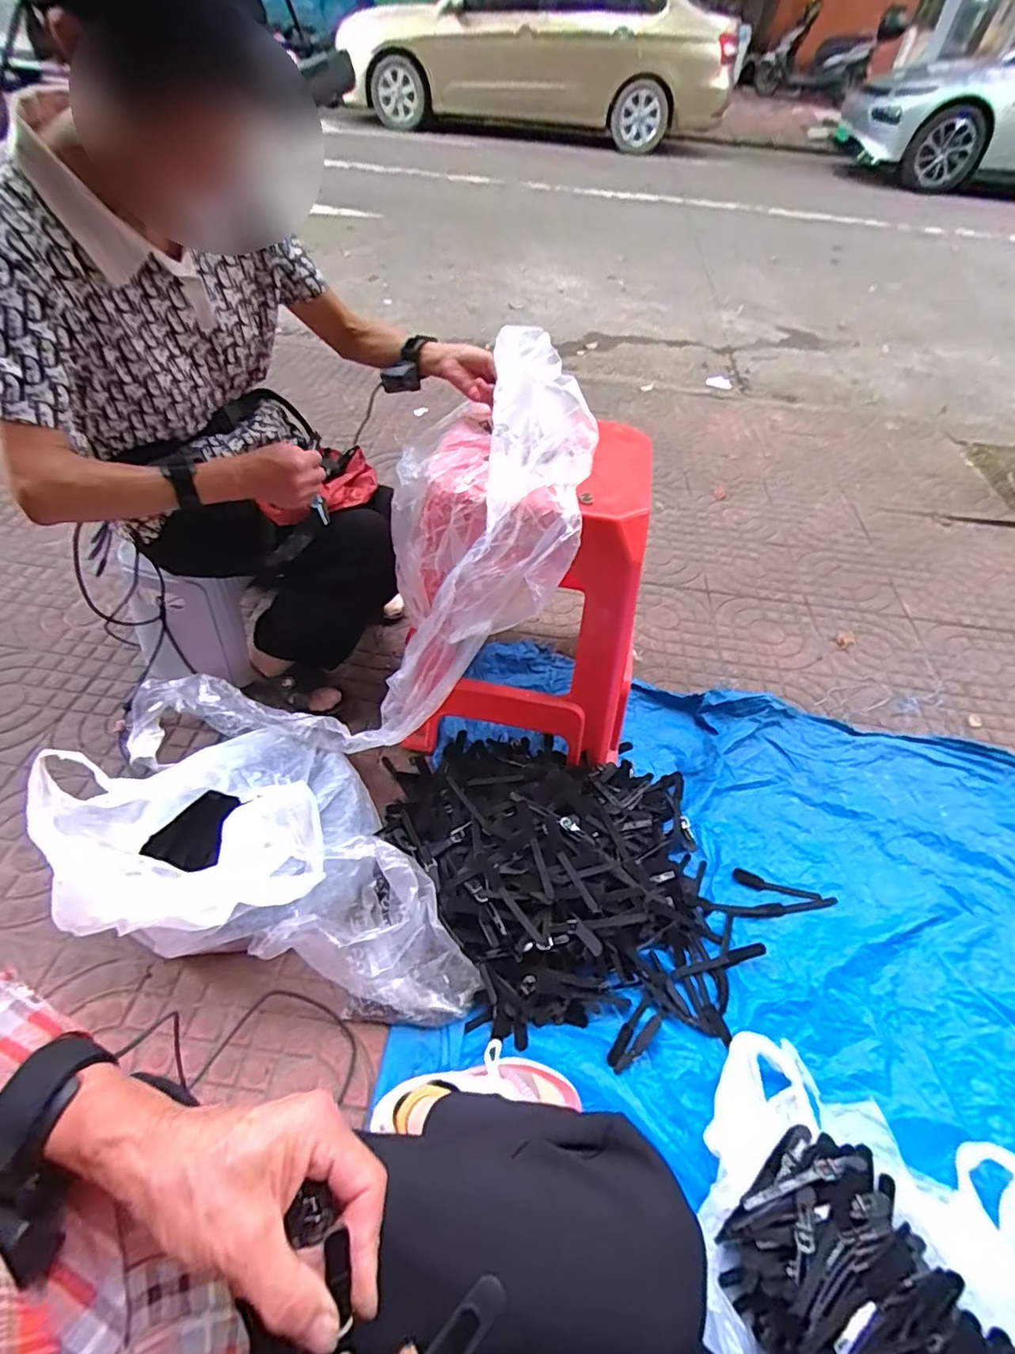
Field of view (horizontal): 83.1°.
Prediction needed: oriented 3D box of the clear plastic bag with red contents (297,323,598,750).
[{"bbox_3d":[-0.084,-0.130,0.804,0.298,0.669,0.132,35,15,24],"label":"clear plastic bag with red contents"}]

